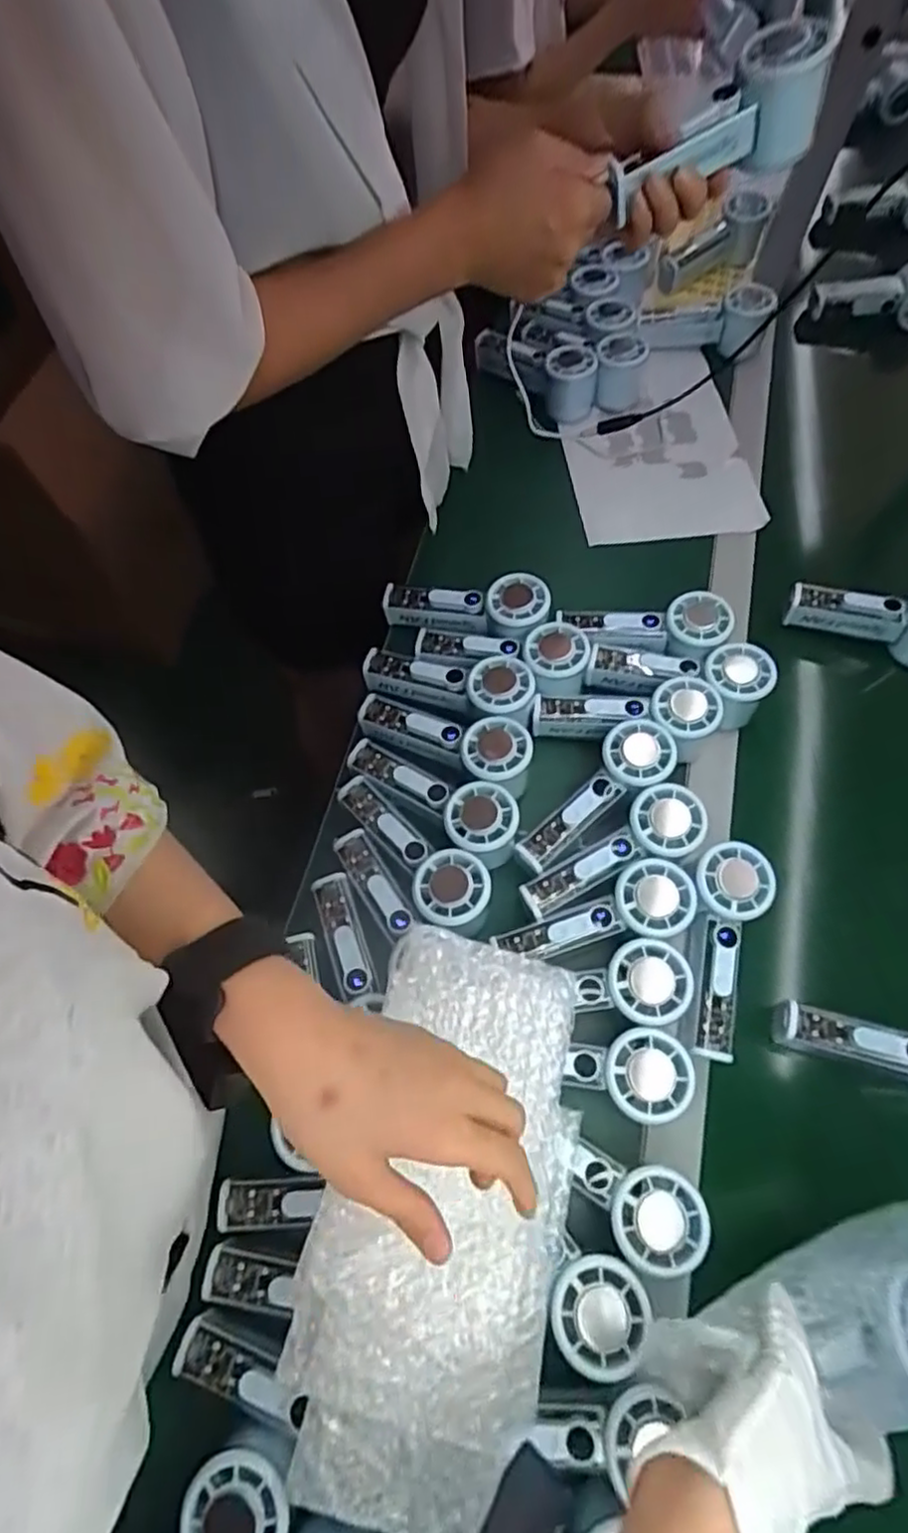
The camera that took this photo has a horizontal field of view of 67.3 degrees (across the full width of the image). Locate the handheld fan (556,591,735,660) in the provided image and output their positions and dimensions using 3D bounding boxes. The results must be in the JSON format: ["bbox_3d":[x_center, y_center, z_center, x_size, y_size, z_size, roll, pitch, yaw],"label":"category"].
[{"bbox_3d":[0.172,-0.127,0.616,0.145,0.031,0.059,2,65,16],"label":"handheld fan"}]

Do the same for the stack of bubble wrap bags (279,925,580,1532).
[{"bbox_3d":[-0.001,0.260,0.412,0.141,0.045,0.298,11,64,5],"label":"stack of bubble wrap bags"}]

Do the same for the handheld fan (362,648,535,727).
[{"bbox_3d":[-0.007,-0.074,0.600,0.156,0.049,0.061,17,67,8],"label":"handheld fan"}]

